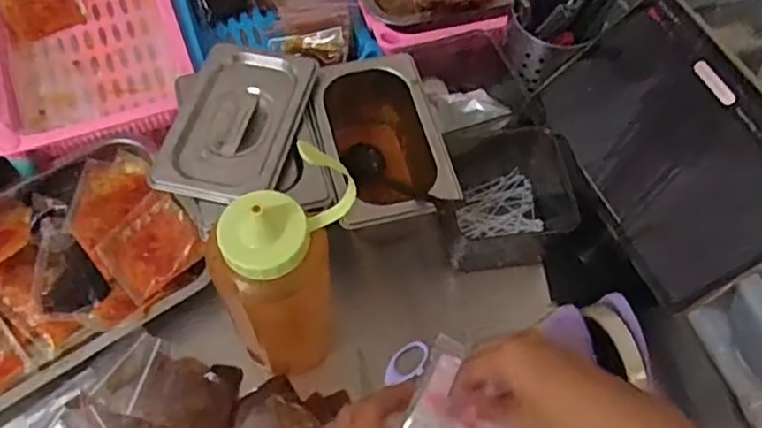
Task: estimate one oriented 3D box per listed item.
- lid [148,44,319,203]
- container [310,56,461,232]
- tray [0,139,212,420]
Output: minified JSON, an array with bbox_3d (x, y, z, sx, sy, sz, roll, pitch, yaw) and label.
[{"bbox_3d":[-0.128,-0.082,0.575,0.105,0.019,0.157,14,61,5],"label":"lid"},{"bbox_3d":[-0.004,-0.061,0.640,0.114,0.093,0.181,-14,63,-11],"label":"container"},{"bbox_3d":[-0.318,0.060,0.599,0.287,0.035,0.195,-32,68,-19],"label":"tray"}]

